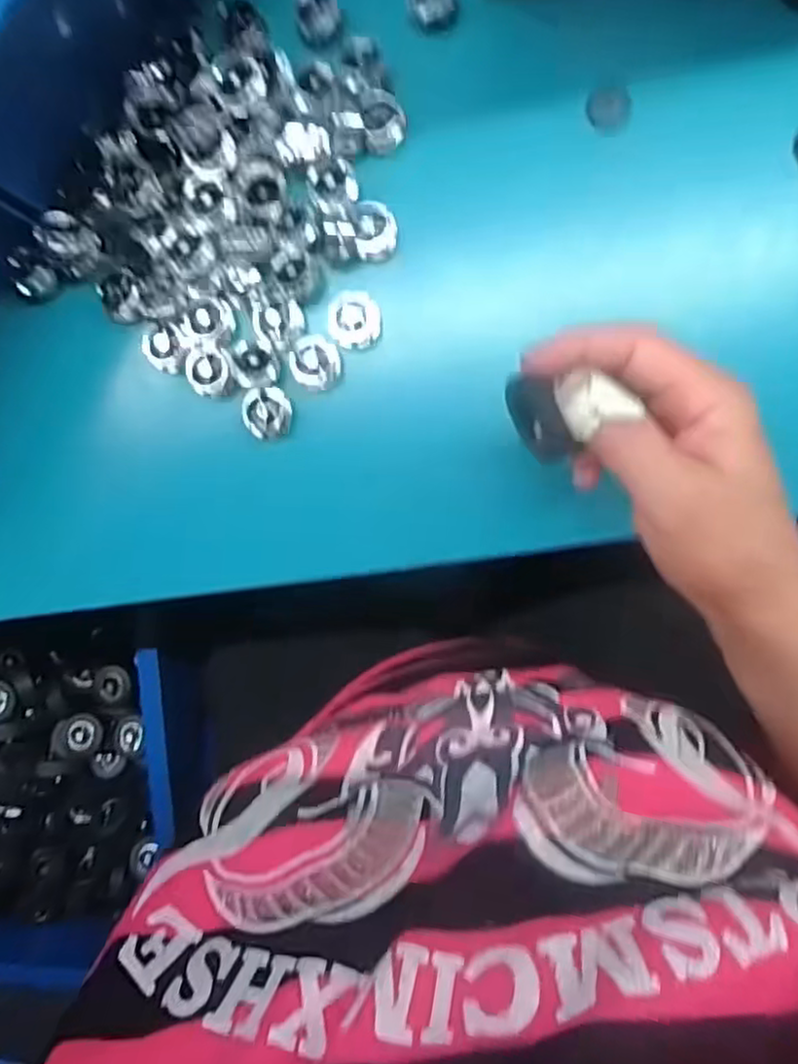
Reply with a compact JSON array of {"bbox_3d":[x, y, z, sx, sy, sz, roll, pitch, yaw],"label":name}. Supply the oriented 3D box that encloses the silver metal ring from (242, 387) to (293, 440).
[{"bbox_3d":[-0.069,-0.062,0.363,0.025,0.007,0.026,1,96,7],"label":"silver metal ring"}]

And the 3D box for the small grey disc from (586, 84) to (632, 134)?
[{"bbox_3d":[0.101,-0.204,0.334,0.020,0.004,0.022,1,96,7],"label":"small grey disc"}]

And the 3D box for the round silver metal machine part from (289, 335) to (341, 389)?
[{"bbox_3d":[-0.044,-0.088,0.356,0.025,0.007,0.026,1,96,7],"label":"round silver metal machine part"}]

